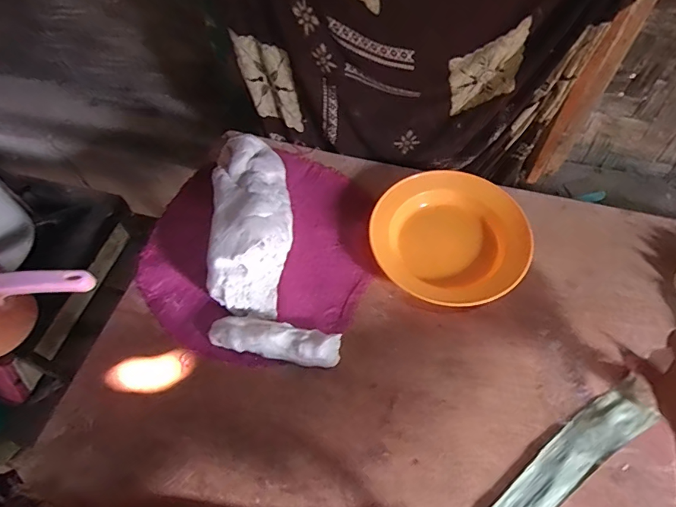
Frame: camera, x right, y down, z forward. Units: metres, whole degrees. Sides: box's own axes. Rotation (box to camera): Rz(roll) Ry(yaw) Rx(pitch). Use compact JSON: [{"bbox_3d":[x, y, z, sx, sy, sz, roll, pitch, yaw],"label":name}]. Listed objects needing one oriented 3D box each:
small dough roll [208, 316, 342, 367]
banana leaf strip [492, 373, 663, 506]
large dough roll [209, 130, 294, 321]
[{"bbox_3d":[-0.080,0.111,0.564,0.163,0.052,0.045,8,58,8],"label":"small dough roll"},{"bbox_3d":[0.214,0.270,0.485,0.375,0.007,0.054,-35,62,-17],"label":"banana leaf strip"},{"bbox_3d":[-0.121,-0.047,0.634,0.109,0.102,0.266,-6,58,-1],"label":"large dough roll"}]

